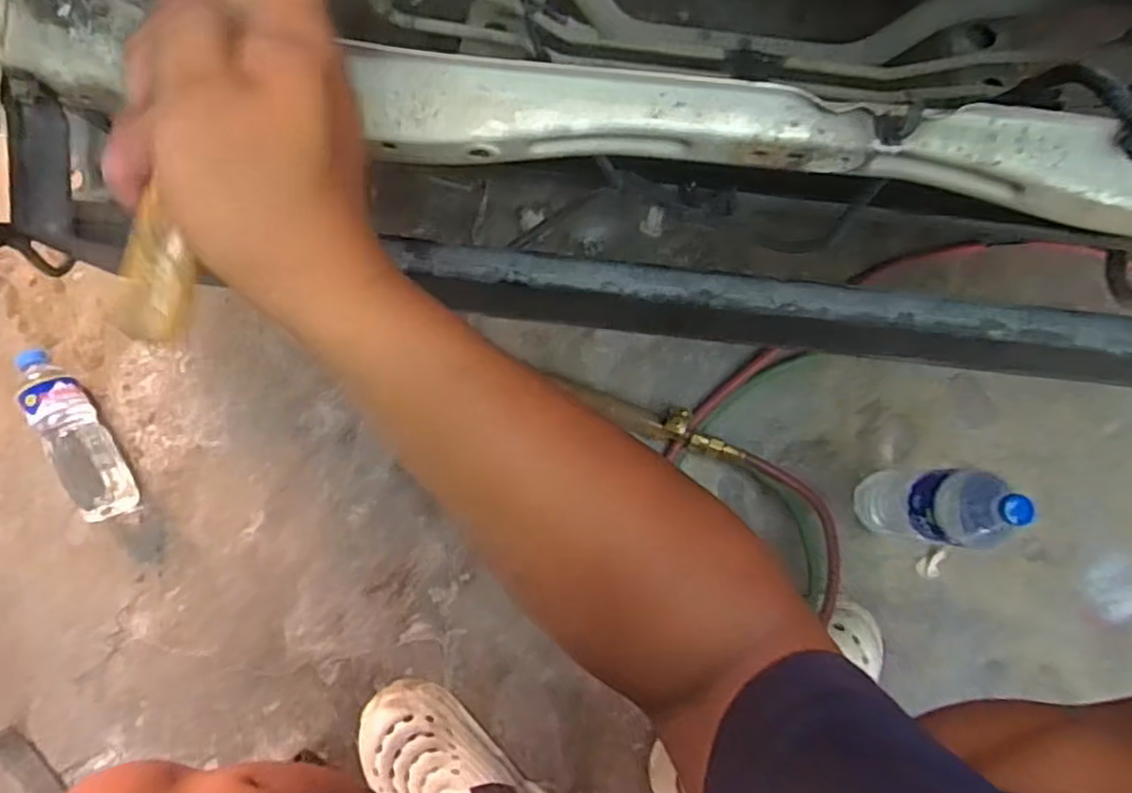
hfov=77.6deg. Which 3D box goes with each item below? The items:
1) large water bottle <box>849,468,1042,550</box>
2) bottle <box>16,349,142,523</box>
[{"bbox_3d":[0.400,0.120,0.764,0.078,0.291,0.084,8,86,-2],"label":"large water bottle"},{"bbox_3d":[-0.573,0.041,0.822,0.062,0.058,0.220,-27,88,-4],"label":"bottle"}]

